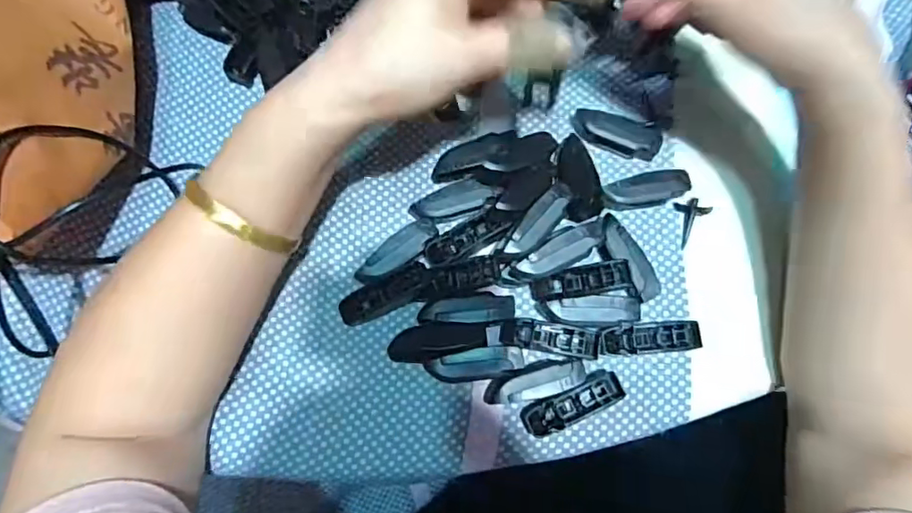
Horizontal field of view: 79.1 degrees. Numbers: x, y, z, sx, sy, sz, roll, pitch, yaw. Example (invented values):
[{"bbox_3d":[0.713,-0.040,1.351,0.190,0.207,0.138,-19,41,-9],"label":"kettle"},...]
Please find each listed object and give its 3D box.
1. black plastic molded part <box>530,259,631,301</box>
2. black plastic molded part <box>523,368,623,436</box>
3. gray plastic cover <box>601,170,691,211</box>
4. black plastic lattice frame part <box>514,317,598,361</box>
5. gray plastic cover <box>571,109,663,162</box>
[{"bbox_3d":[0.073,0.015,0.323,0.056,0.012,0.015,-14,77,16],"label":"black plastic molded part"},{"bbox_3d":[0.066,0.084,0.311,0.057,0.012,0.019,-25,78,-5],"label":"black plastic molded part"},{"bbox_3d":[0.115,-0.041,0.334,0.052,0.012,0.018,-8,77,-1],"label":"gray plastic cover"},{"bbox_3d":[0.057,0.047,0.315,0.048,0.007,0.017,9,77,3],"label":"black plastic lattice frame part"},{"bbox_3d":[0.102,-0.080,0.350,0.056,0.012,0.025,21,78,5],"label":"gray plastic cover"}]

